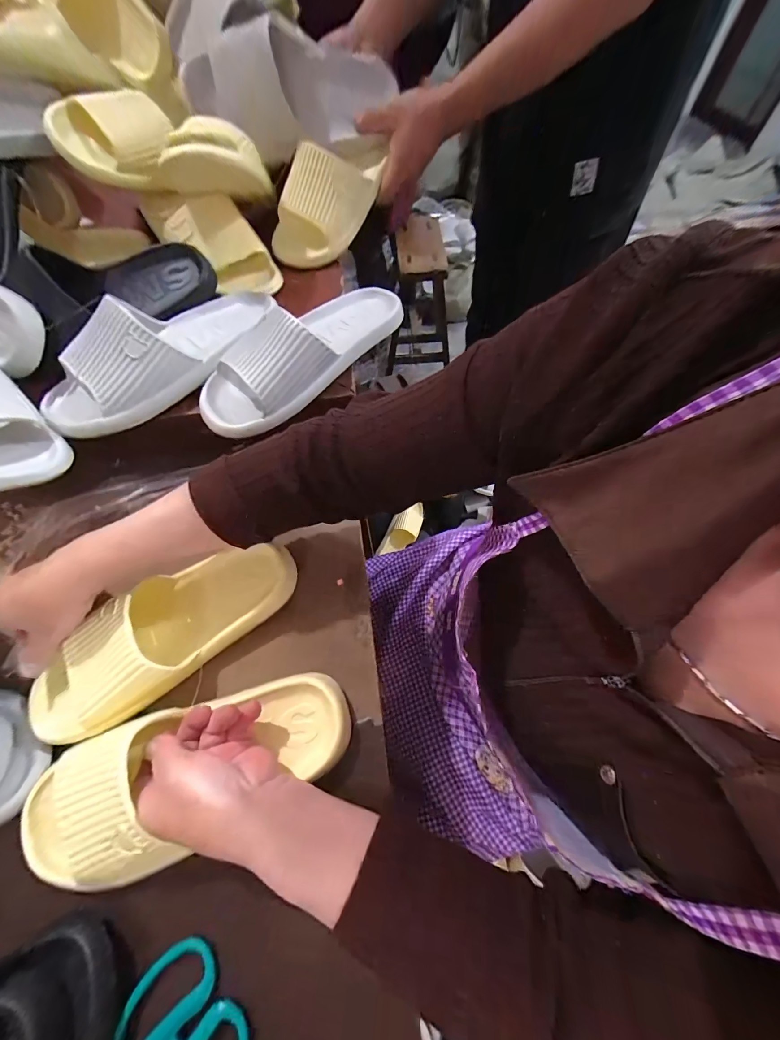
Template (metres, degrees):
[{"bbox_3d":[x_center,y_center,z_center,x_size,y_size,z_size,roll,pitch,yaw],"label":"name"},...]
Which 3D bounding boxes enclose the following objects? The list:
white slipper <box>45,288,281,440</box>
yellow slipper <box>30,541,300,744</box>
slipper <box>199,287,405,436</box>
[{"bbox_3d":[-0.253,-0.200,0.400,0.285,0.068,0.120,-33,67,-15],"label":"white slipper"},{"bbox_3d":[-0.211,0.095,0.330,0.246,0.059,0.101,-33,67,-16],"label":"yellow slipper"},{"bbox_3d":[-0.096,-0.200,0.399,0.271,0.062,0.102,-39,69,-17],"label":"slipper"}]

